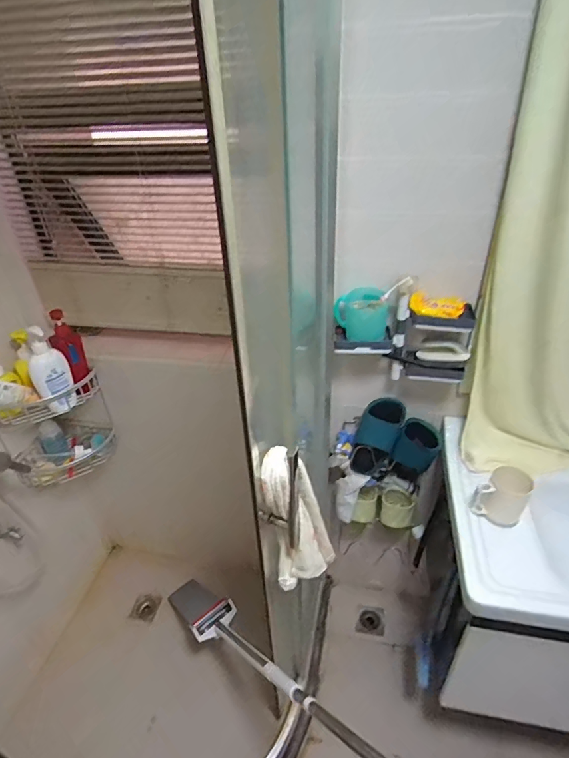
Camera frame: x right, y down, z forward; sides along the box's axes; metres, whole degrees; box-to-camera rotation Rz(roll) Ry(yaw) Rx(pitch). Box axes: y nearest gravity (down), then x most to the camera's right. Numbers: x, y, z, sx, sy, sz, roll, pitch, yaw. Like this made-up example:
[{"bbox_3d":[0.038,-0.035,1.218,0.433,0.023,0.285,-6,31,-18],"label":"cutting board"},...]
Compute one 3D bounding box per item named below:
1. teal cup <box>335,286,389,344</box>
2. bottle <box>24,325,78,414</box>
[{"bbox_3d":[0.180,-0.144,0.984,0.089,0.099,0.092,-2,35,2],"label":"teal cup"},{"bbox_3d":[-0.622,-0.026,1.141,0.083,0.235,0.063,-11,36,-11],"label":"bottle"}]

